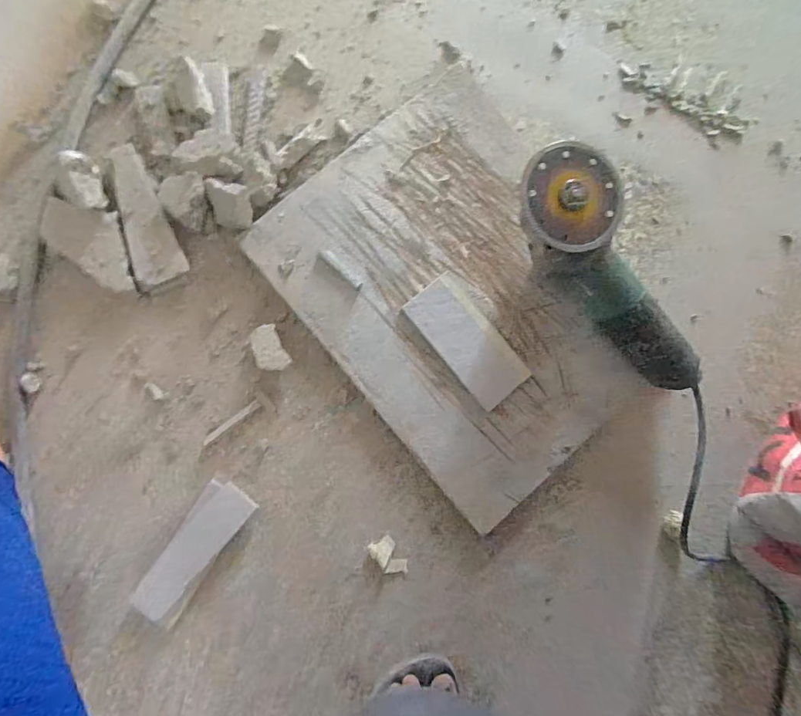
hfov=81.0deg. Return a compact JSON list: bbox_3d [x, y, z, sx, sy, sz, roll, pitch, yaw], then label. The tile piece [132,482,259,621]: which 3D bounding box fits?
[{"bbox_3d":[-0.216,0.202,0.494,0.043,0.013,0.151,41,83,-3],"label":"tile piece"}]

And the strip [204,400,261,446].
[{"bbox_3d":[-0.184,0.070,0.509,0.071,0.004,0.008,-36,91,-7],"label":"strip"}]

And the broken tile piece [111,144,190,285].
[{"bbox_3d":[-0.273,-0.152,0.499,0.050,0.028,0.147,-19,89,-7],"label":"broken tile piece"}]

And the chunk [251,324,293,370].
[{"bbox_3d":[-0.141,-0.009,0.506,0.032,0.026,0.050,-28,90,-7],"label":"chunk"}]

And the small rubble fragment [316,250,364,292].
[{"bbox_3d":[-0.063,-0.096,0.505,0.058,0.006,0.014,39,83,-3],"label":"small rubble fragment"}]

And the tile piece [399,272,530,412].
[{"bbox_3d":[0.073,-0.018,0.516,0.065,0.011,0.147,-39,91,-7],"label":"tile piece"}]

